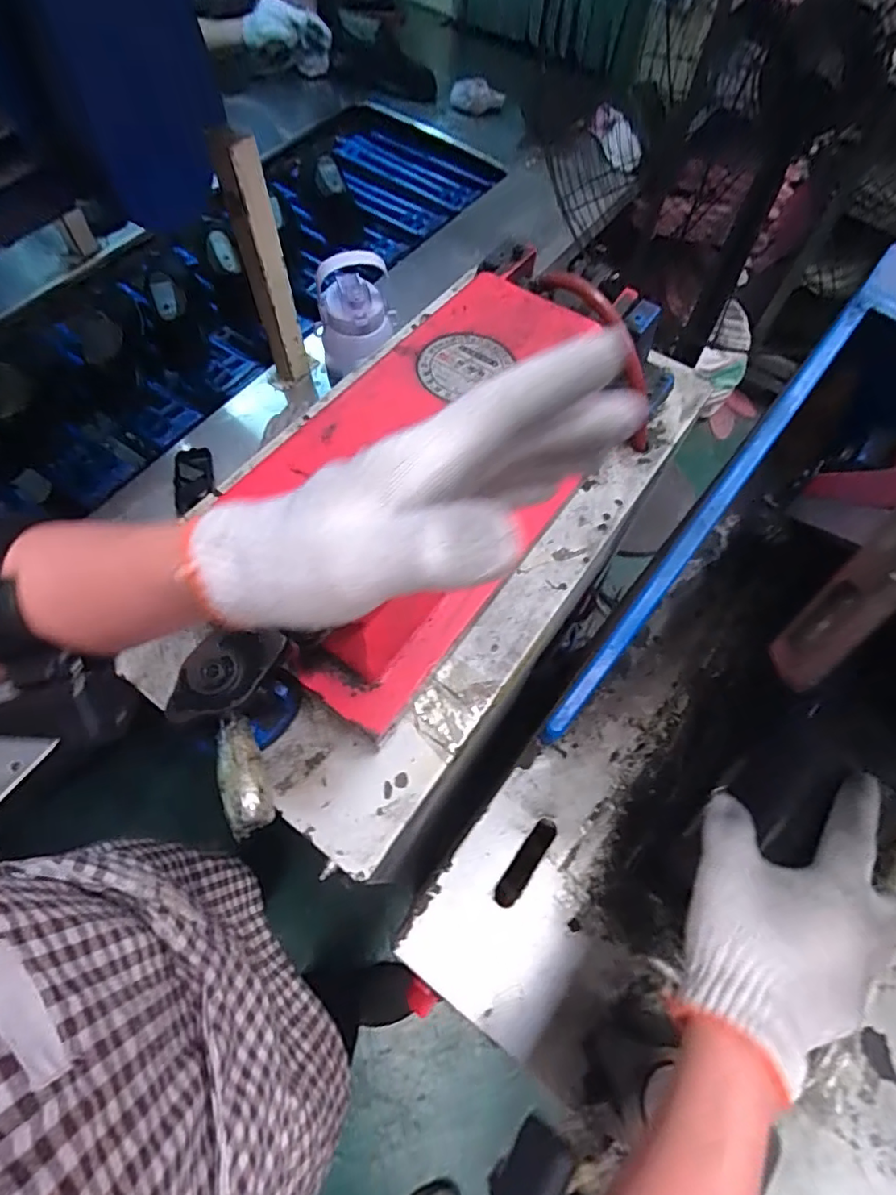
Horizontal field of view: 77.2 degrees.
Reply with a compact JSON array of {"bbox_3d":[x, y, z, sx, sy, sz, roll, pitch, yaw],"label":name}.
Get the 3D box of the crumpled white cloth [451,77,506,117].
[{"bbox_3d":[0.075,-1.114,1.246,0.136,0.070,0.043,-22,68,-30],"label":"crumpled white cloth"}]

